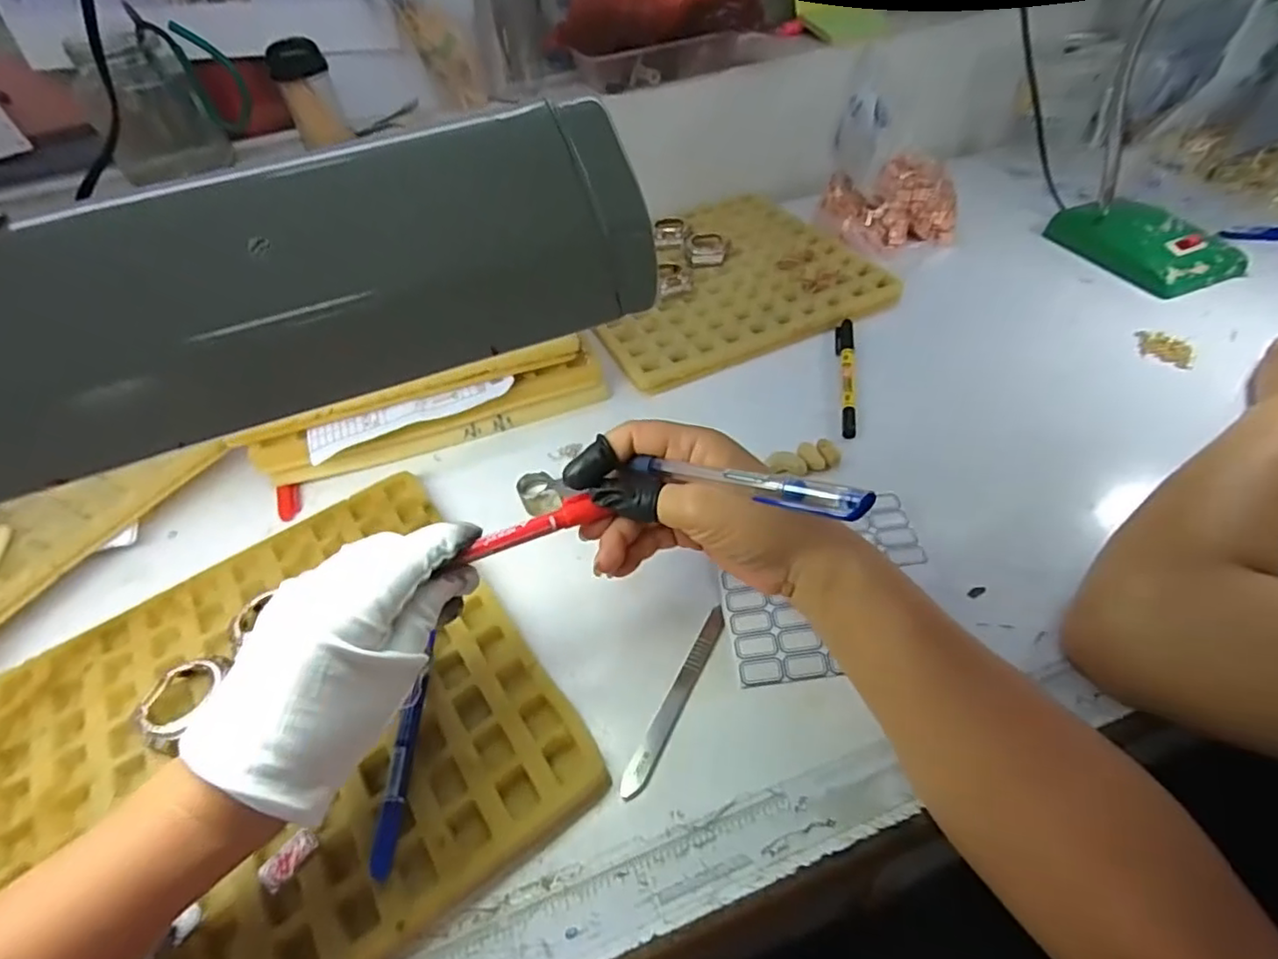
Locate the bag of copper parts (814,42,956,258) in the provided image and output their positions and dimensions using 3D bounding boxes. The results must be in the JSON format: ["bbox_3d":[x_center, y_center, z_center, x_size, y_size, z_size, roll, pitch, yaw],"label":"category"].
[{"bbox_3d":[0.246,-0.308,0.592,0.123,0.146,0.085,0,46,8],"label":"bag of copper parts"}]

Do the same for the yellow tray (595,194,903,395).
[{"bbox_3d":[0.069,-0.199,0.600,0.258,0.026,0.251,-22,47,-13],"label":"yellow tray"}]

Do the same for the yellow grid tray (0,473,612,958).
[{"bbox_3d":[-0.188,0.131,0.331,0.257,0.021,0.256,-30,50,-21],"label":"yellow grid tray"}]

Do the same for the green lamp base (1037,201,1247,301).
[{"bbox_3d":[0.461,-0.220,0.572,0.082,0.031,0.135,-19,46,-11],"label":"green lamp base"}]

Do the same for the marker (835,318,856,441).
[{"bbox_3d":[0.166,-0.085,0.498,0.015,0.009,0.143,4,47,11],"label":"marker"}]

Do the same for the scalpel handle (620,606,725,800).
[{"bbox_3d":[0.021,0.113,0.329,0.012,0.004,0.110,18,51,23],"label":"scalpel handle"}]

